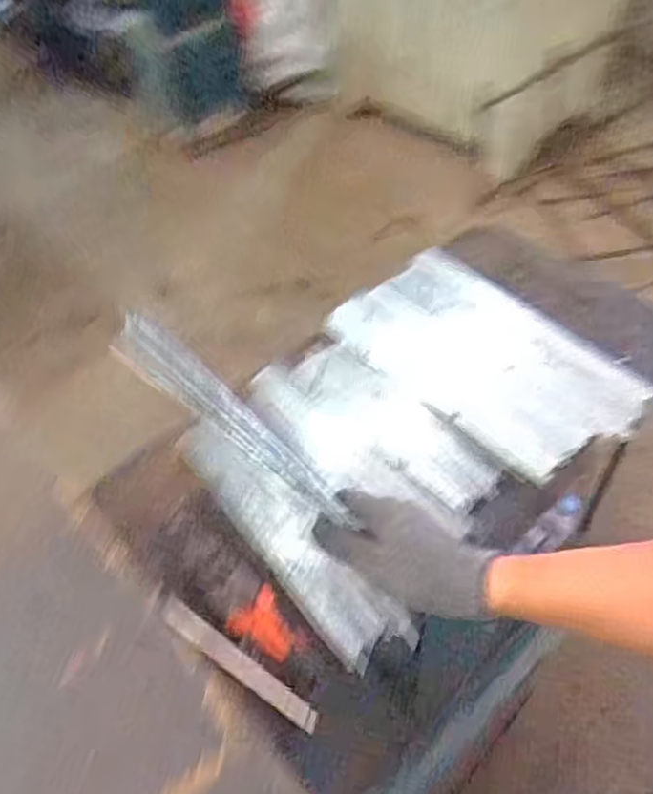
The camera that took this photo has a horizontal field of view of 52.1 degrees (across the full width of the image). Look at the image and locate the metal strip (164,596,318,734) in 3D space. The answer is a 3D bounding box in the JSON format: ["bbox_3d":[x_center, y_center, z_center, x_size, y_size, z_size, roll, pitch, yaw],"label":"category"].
[{"bbox_3d":[-0.086,0.259,0.649,0.181,0.005,0.024,33,57,13],"label":"metal strip"}]

